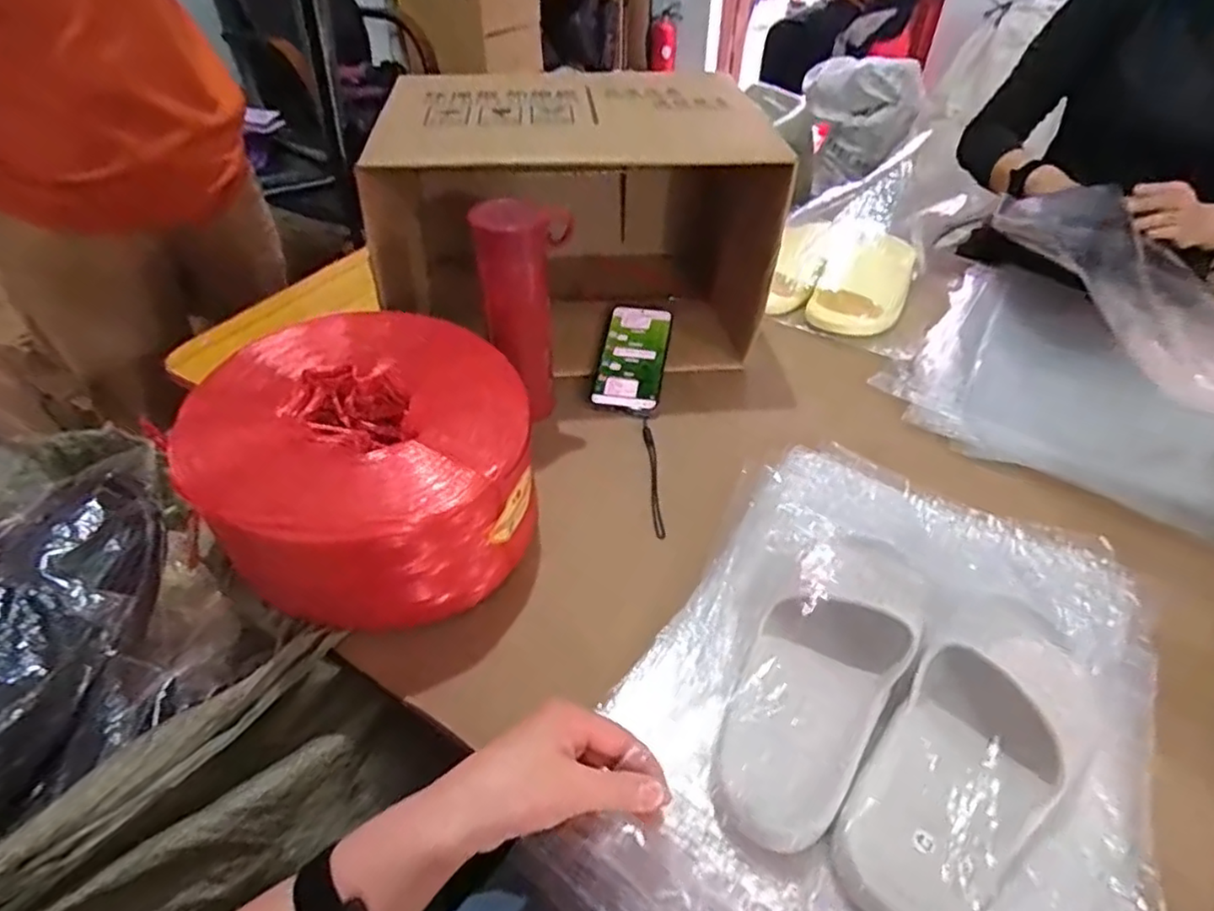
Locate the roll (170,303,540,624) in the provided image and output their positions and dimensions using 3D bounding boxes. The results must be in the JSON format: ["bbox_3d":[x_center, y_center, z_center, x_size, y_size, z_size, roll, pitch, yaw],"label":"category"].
[{"bbox_3d":[-0.205,0.006,0.556,0.270,0.140,0.238,31,52,29],"label":"roll"}]

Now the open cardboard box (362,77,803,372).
[{"bbox_3d":[-0.041,-0.281,0.777,0.404,0.255,0.321,-4,44,-3],"label":"open cardboard box"}]

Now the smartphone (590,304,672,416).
[{"bbox_3d":[0.031,-0.117,0.755,0.074,0.010,0.160,7,57,7],"label":"smartphone"}]

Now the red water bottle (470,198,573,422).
[{"bbox_3d":[-0.078,-0.142,0.655,0.080,0.210,0.079,-2,44,-1],"label":"red water bottle"}]

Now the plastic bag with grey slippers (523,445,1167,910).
[{"bbox_3d":[0.203,0.168,0.461,0.324,0.080,0.458,26,48,25],"label":"plastic bag with grey slippers"}]

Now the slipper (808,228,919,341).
[{"bbox_3d":[0.350,-0.248,0.867,0.110,0.079,0.225,20,48,20],"label":"slipper"}]

